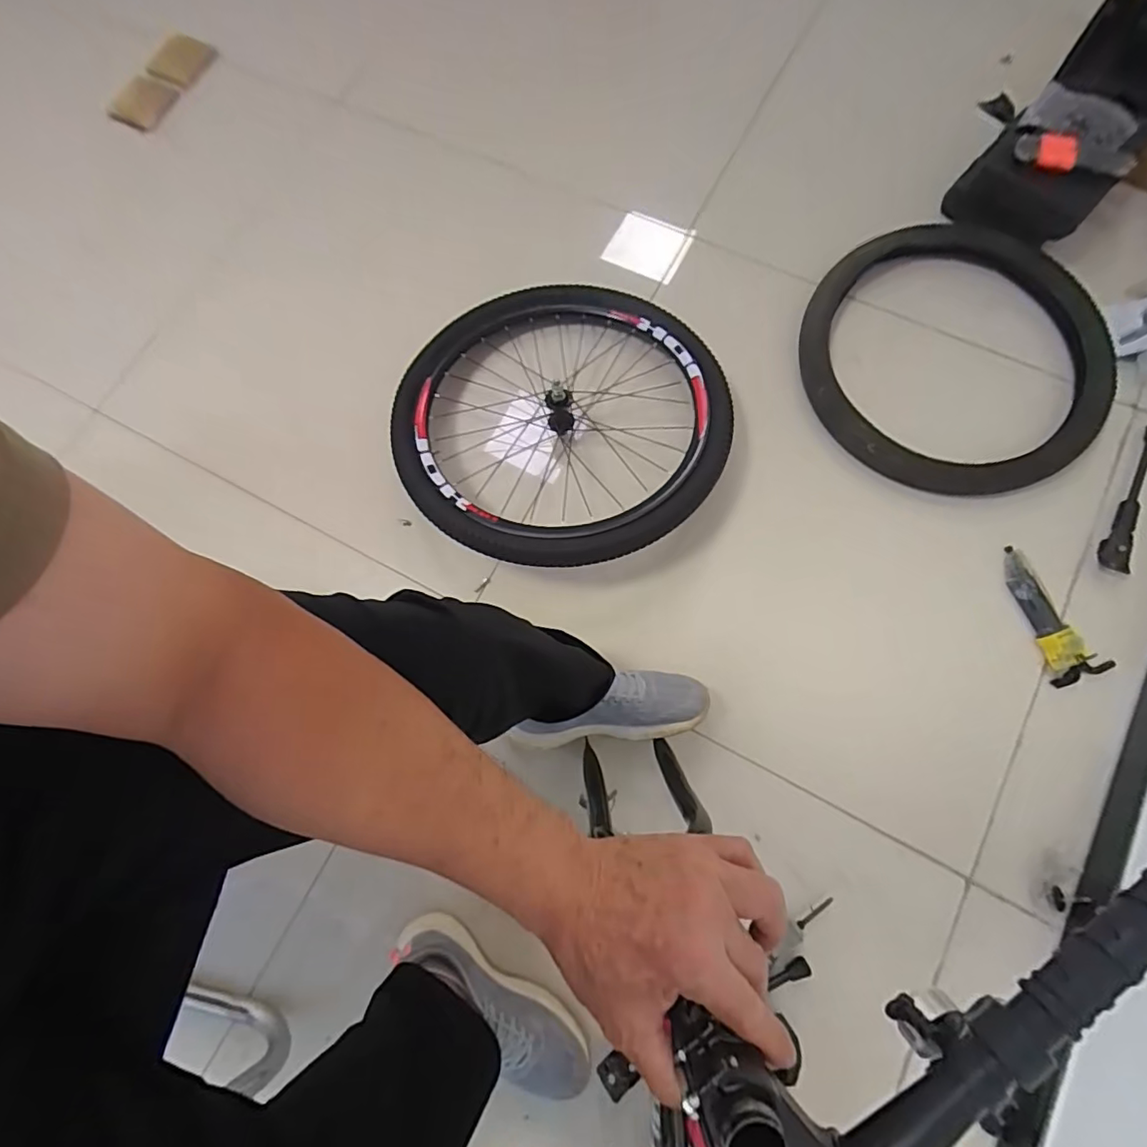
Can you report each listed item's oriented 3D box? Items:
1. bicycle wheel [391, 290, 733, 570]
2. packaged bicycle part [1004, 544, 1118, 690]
[{"bbox_3d":[-0.020,-0.238,0.863,0.507,0.078,0.506,-1,77,3],"label":"bicycle wheel"},{"bbox_3d":[0.697,0.058,0.827,0.073,0.029,0.209,-22,77,-2],"label":"packaged bicycle part"}]

